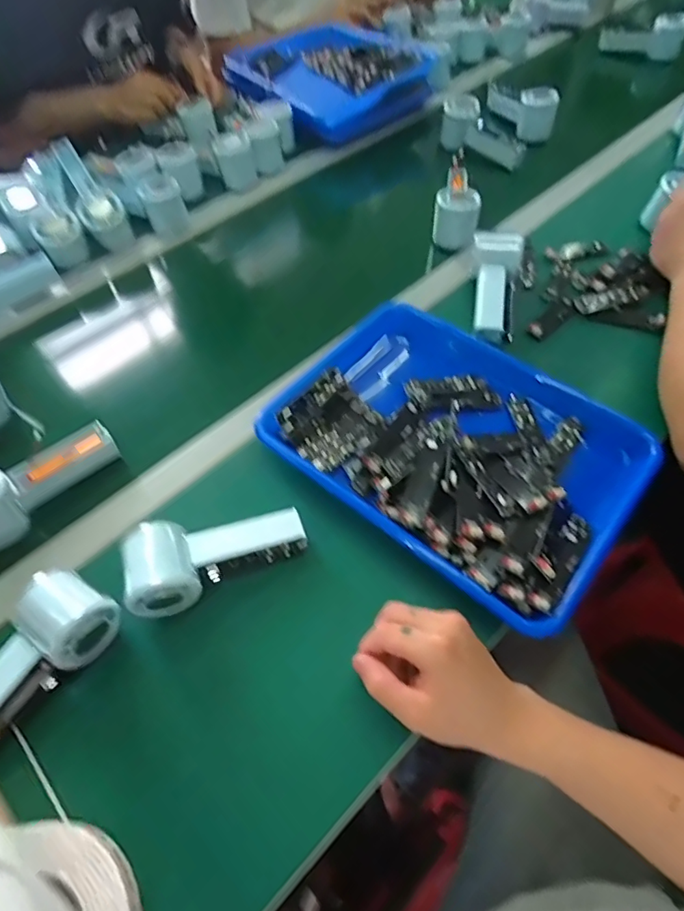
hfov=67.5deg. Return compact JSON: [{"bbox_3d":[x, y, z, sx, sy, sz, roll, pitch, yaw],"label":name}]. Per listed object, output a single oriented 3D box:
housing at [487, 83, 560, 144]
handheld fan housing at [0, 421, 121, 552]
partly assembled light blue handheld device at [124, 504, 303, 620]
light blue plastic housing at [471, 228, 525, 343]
[{"bbox_3d":[0.305,-0.607,0.876,0.047,0.067,0.165,-19,58,-11],"label":"housing"},{"bbox_3d":[-0.294,0.017,0.485,0.050,0.065,0.147,34,63,21],"label":"handheld fan housing"},{"bbox_3d":[-0.108,0.080,0.439,0.151,0.040,0.071,-19,58,-11],"label":"partly assembled light blue handheld device"},{"bbox_3d":[0.183,-0.200,0.613,0.057,0.026,0.140,6,77,5],"label":"light blue plastic housing"}]

